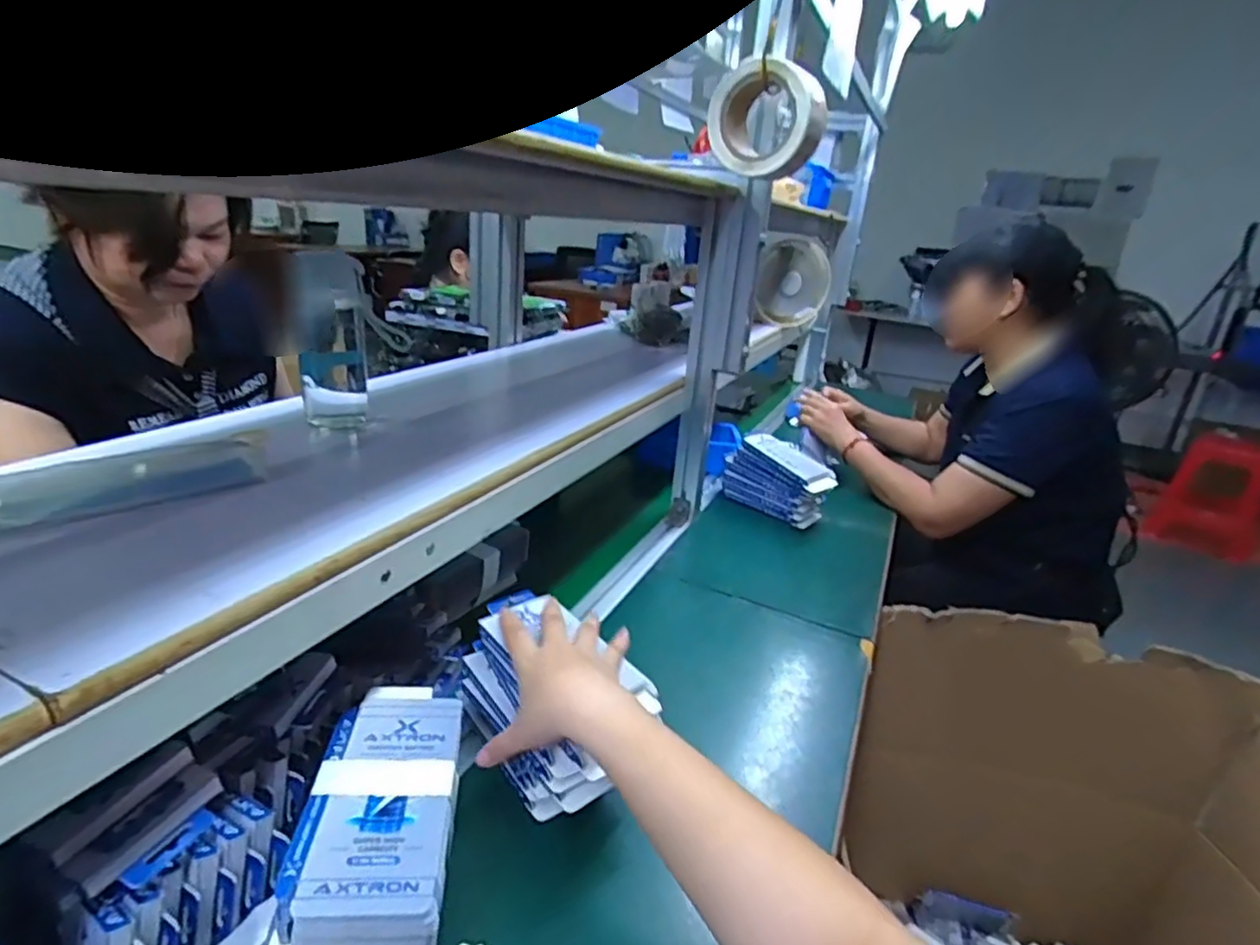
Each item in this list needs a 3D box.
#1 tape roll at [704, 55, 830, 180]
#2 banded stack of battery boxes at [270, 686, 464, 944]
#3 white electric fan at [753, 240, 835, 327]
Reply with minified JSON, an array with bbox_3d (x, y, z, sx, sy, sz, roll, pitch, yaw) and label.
[{"bbox_3d":[0.153,-0.399,0.740,0.125,0.111,0.057,17,25,28],"label":"tape roll"},{"bbox_3d":[-0.170,0.247,0.460,0.093,0.080,0.194,1,23,-9],"label":"banded stack of battery boxes"},{"bbox_3d":[0.401,-0.460,1.596,0.218,0.224,0.068,-19,40,-9],"label":"white electric fan"}]

